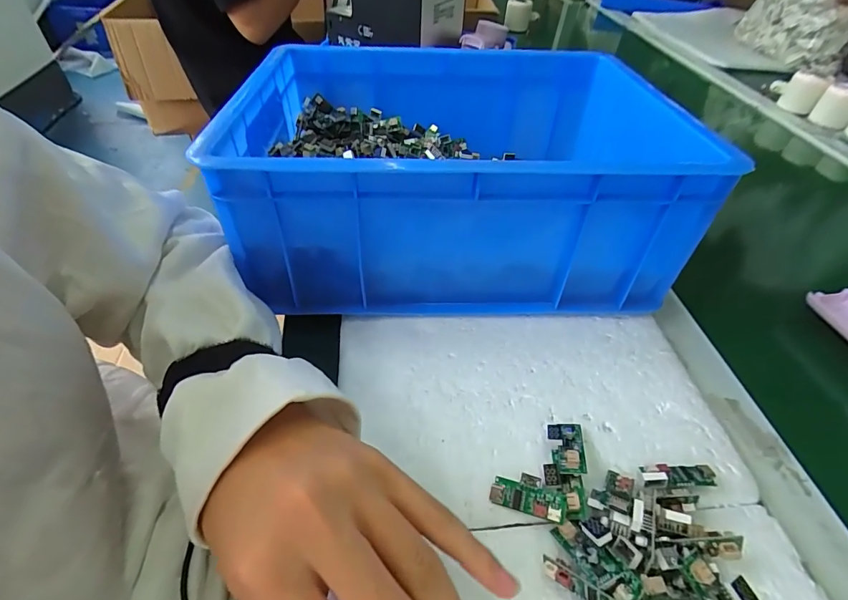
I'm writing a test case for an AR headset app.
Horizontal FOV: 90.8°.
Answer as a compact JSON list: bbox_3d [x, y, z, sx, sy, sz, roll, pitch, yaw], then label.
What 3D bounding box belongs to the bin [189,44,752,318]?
[{"bbox_3d":[0.023,-0.125,0.367,0.311,0.128,0.255,0,46,-3],"label":"bin"}]

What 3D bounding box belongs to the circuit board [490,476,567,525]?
[{"bbox_3d":[0.056,0.108,0.227,0.039,0.007,0.014,7,44,22],"label":"circuit board"}]

